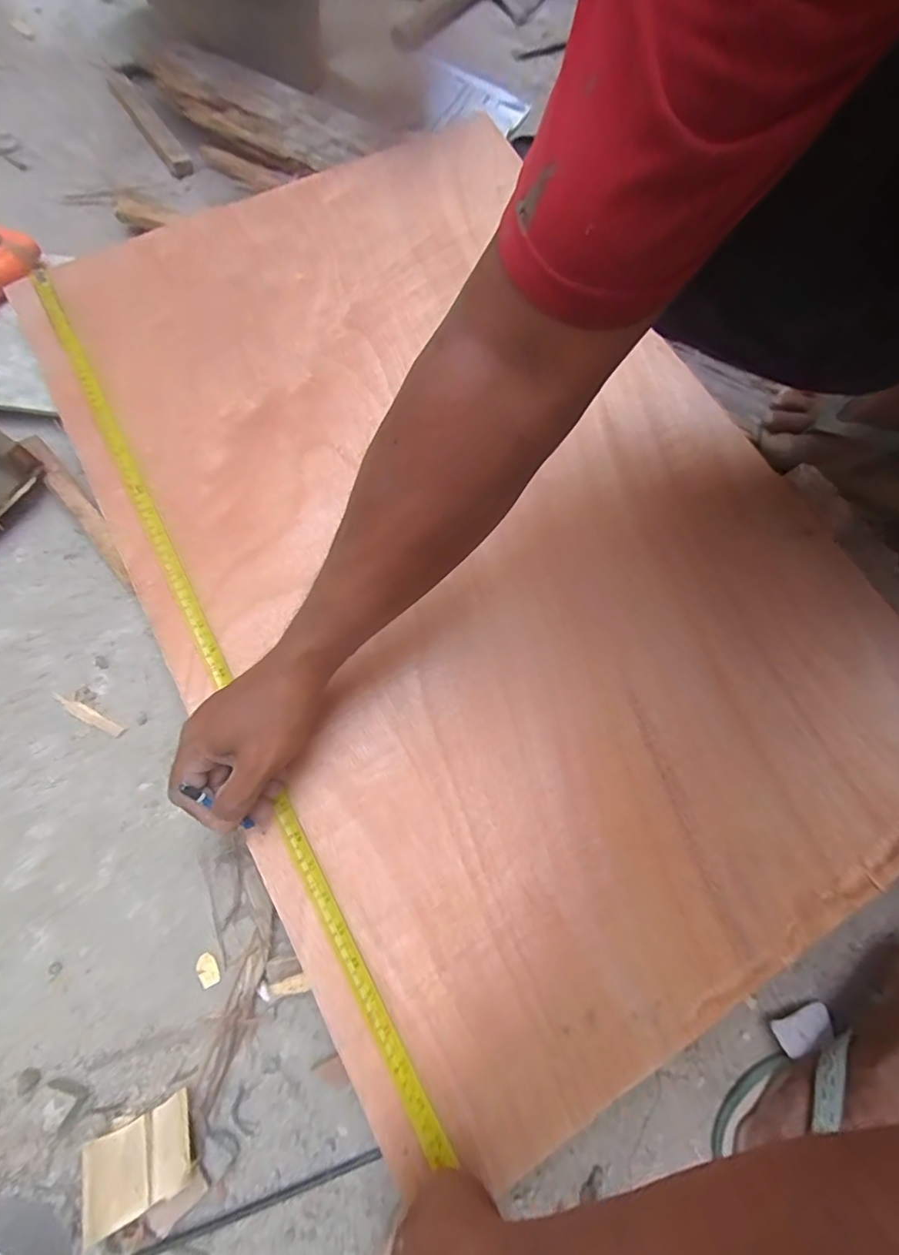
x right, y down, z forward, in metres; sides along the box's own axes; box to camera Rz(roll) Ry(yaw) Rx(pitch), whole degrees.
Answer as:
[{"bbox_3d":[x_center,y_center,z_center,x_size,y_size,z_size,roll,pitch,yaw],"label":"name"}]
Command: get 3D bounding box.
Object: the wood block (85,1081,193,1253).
[{"bbox_3d":[-0.216,0.372,0.367,0.071,0.008,0.052,-25,48,-12],"label":"wood block"}]

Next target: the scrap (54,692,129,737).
[{"bbox_3d":[-0.331,0.080,0.483,0.075,0.005,0.013,28,71,6],"label":"scrap"}]

